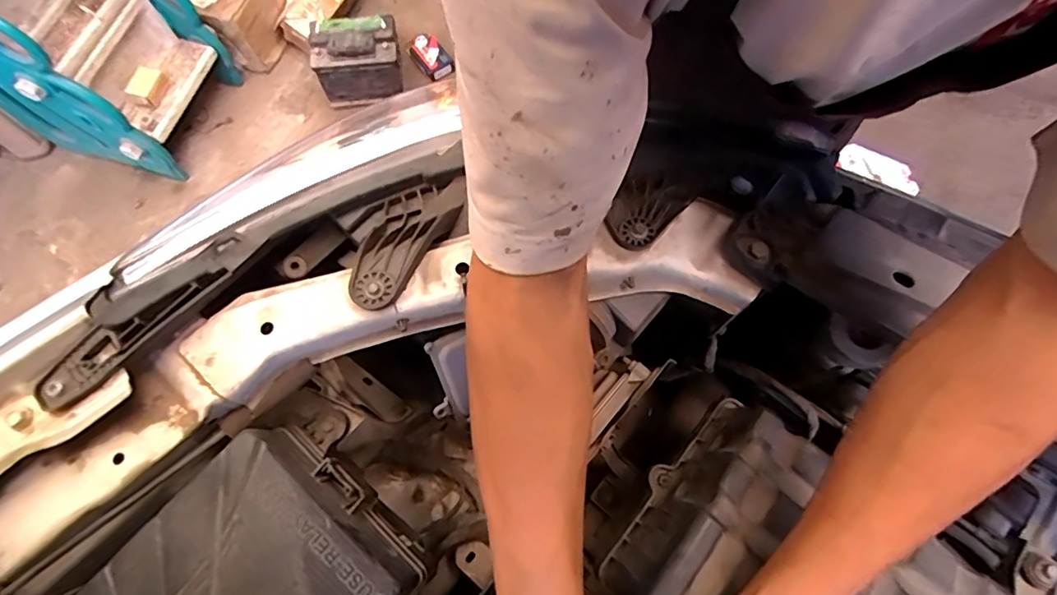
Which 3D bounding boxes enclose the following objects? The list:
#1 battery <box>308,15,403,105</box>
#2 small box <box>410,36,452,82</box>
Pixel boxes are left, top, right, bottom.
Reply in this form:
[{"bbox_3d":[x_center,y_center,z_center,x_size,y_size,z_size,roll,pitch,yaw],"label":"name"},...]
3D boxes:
[{"bbox_3d":[-0.508,-0.708,1.555,0.247,0.197,0.173,-13,70,-3],"label":"battery"},{"bbox_3d":[-0.313,-0.773,1.653,0.092,0.029,0.186,-33,73,-10],"label":"small box"}]

